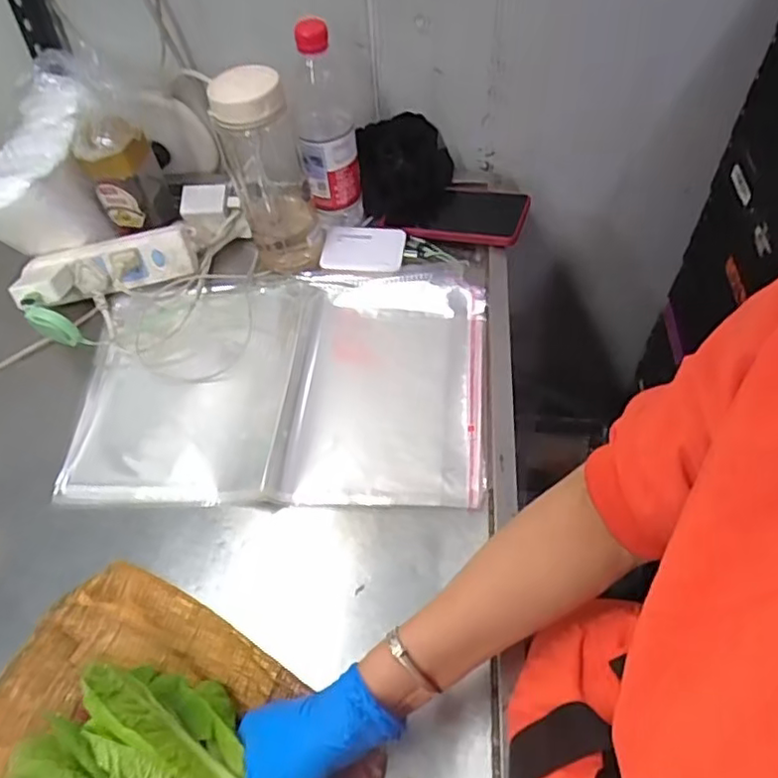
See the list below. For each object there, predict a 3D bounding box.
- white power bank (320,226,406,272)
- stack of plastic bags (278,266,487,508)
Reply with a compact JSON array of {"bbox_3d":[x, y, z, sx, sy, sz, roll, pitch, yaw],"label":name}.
[{"bbox_3d":[-0.030,-0.161,0.718,0.094,0.015,0.064,8,56,9],"label":"white power bank"},{"bbox_3d":[0.003,-0.015,0.620,0.179,0.022,0.269,2,55,5],"label":"stack of plastic bags"}]

